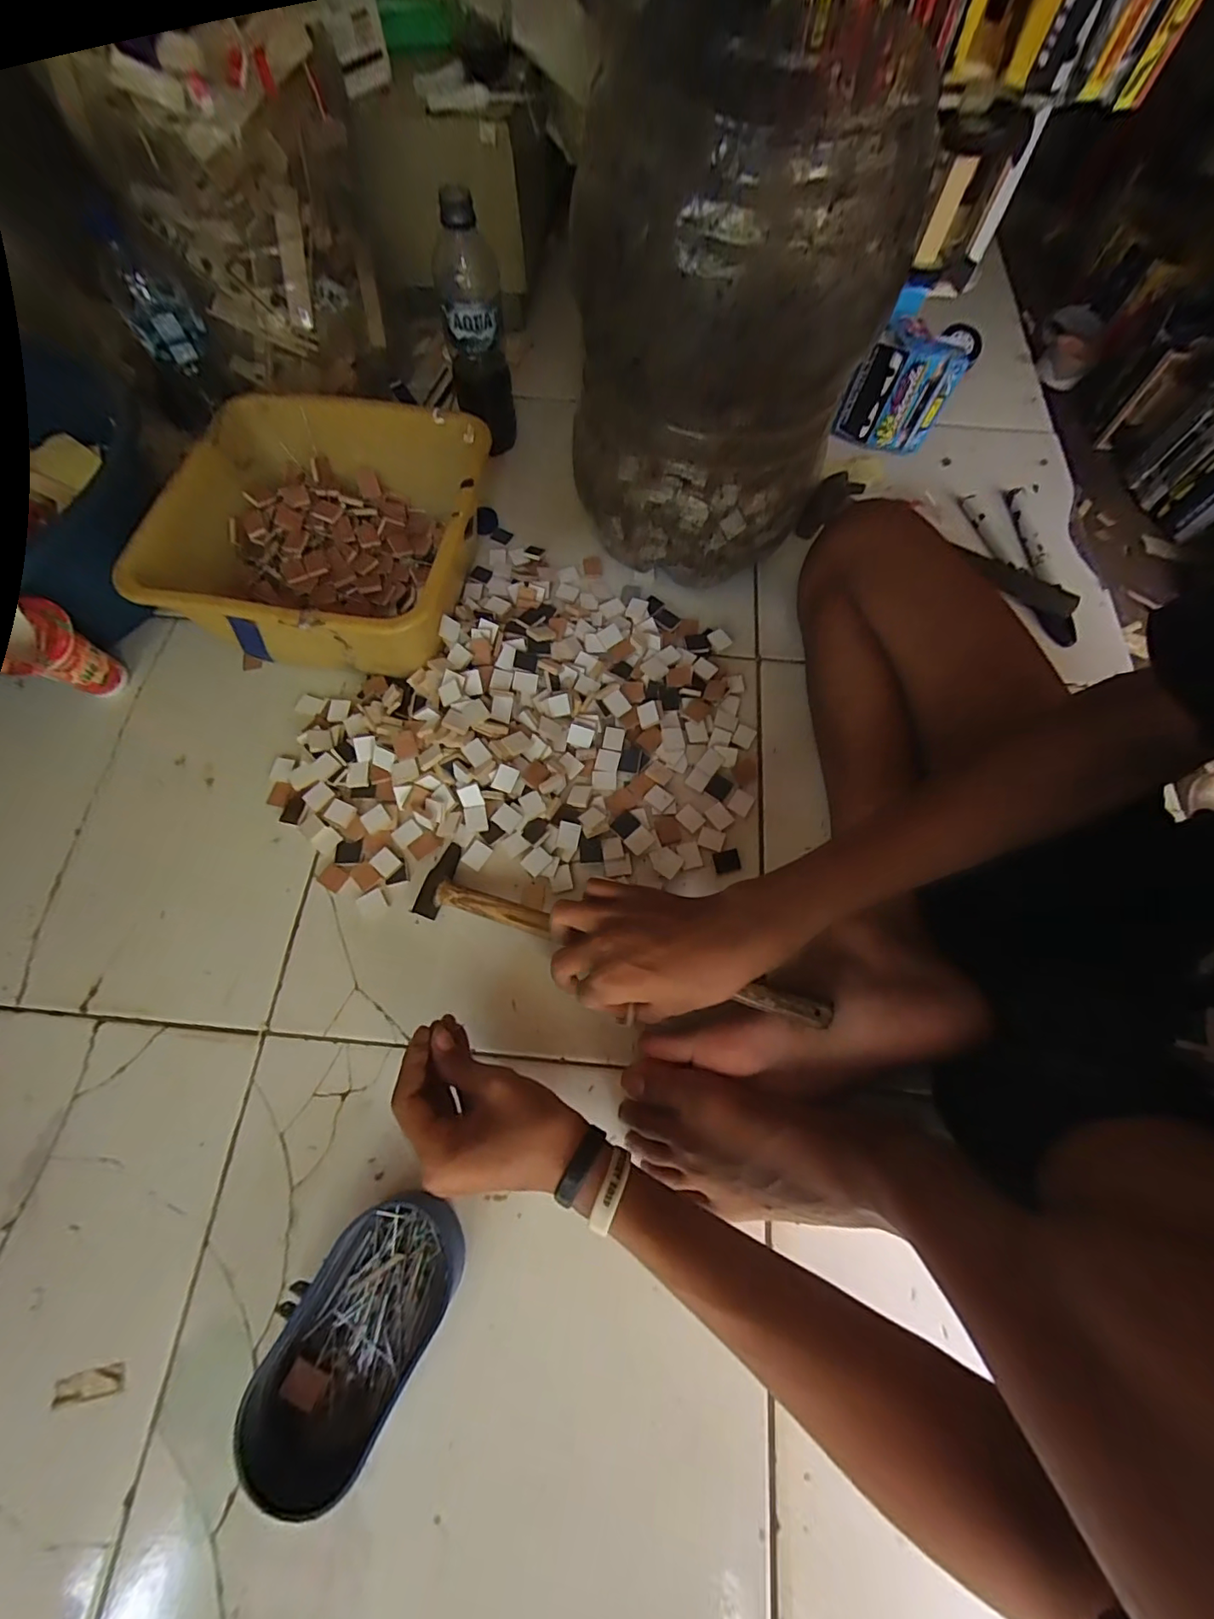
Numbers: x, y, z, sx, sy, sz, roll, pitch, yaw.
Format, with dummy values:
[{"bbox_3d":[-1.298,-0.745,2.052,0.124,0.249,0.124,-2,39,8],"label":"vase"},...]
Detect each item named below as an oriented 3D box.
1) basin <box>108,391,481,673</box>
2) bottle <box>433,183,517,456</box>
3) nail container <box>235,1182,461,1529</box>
[{"bbox_3d":[-0.260,-0.251,0.530,0.263,0.128,0.257,6,69,3],"label":"basin"},{"bbox_3d":[-0.141,-0.505,0.581,0.067,0.210,0.055,-9,69,-3],"label":"bottle"},{"bbox_3d":[-0.161,0.337,0.349,0.090,0.043,0.151,29,72,11],"label":"nail container"}]

